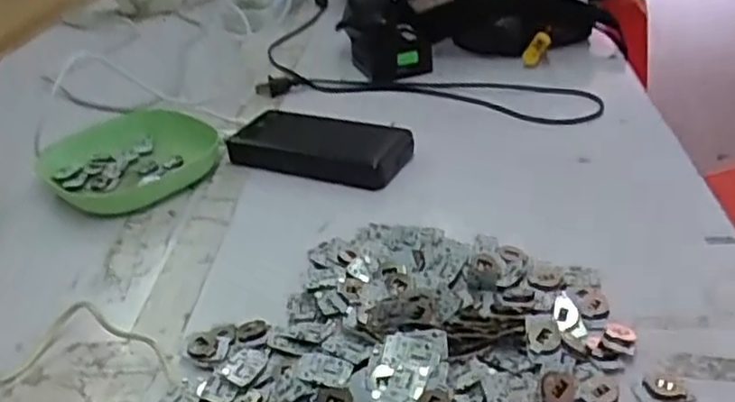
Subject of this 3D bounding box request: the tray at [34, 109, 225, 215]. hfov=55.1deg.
[{"bbox_3d":[-0.210,-0.038,0.630,0.144,0.029,0.133,-25,36,-27],"label":"tray"}]

